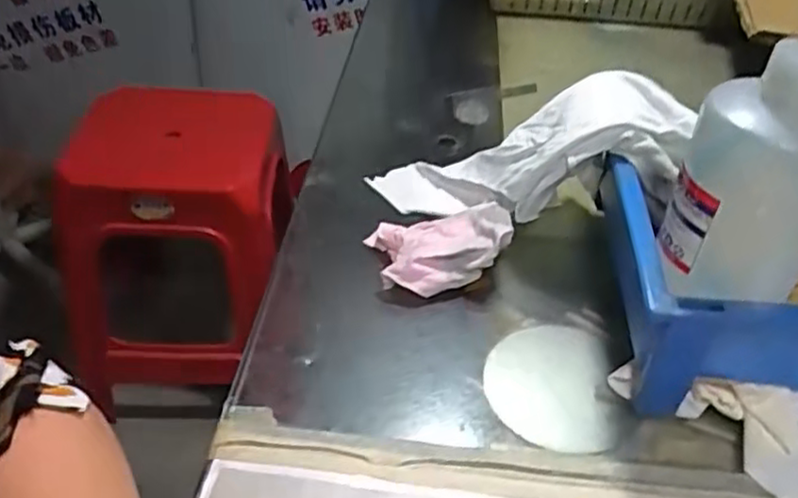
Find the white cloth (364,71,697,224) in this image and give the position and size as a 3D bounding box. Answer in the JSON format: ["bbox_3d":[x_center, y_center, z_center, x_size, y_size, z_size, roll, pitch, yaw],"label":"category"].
[{"bbox_3d":[0.091,-0.064,0.501,0.228,0.067,0.094,-12,25,41],"label":"white cloth"}]

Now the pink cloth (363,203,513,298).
[{"bbox_3d":[0.028,0.000,0.467,0.090,0.038,0.065,-4,40,-10],"label":"pink cloth"}]

